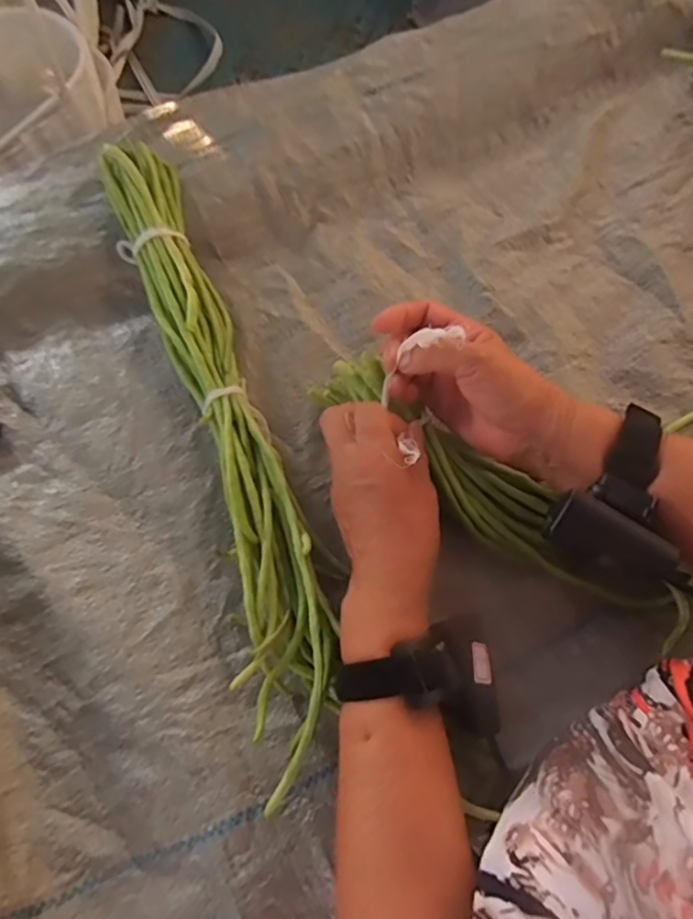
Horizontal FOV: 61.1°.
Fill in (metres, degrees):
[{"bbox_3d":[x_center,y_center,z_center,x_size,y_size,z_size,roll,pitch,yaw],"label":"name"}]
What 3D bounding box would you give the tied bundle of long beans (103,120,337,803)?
[{"bbox_3d":[-0.099,-0.035,0.437,0.074,0.050,0.508,-19,68,-5],"label":"tied bundle of long beans"}]

